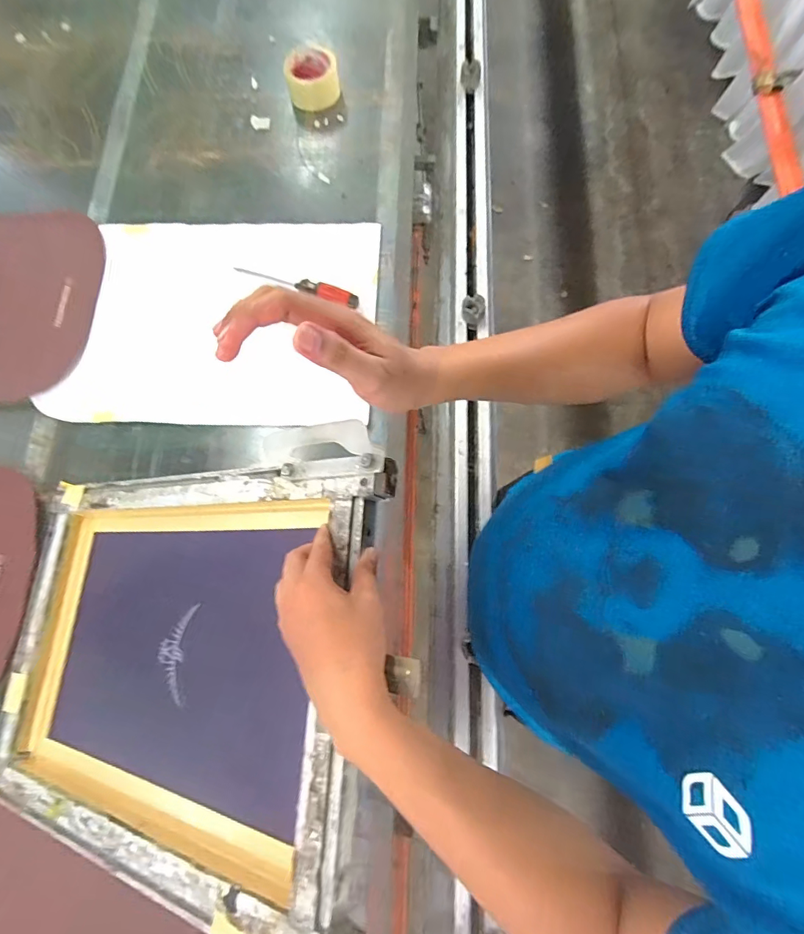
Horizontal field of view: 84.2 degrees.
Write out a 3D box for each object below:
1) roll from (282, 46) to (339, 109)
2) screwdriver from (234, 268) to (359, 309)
[{"bbox_3d":[-0.172,-0.749,0.862,0.099,0.057,0.103,-1,75,2],"label":"roll"},{"bbox_3d":[-0.180,-0.311,0.753,0.225,0.029,0.027,19,78,4],"label":"screwdriver"}]

